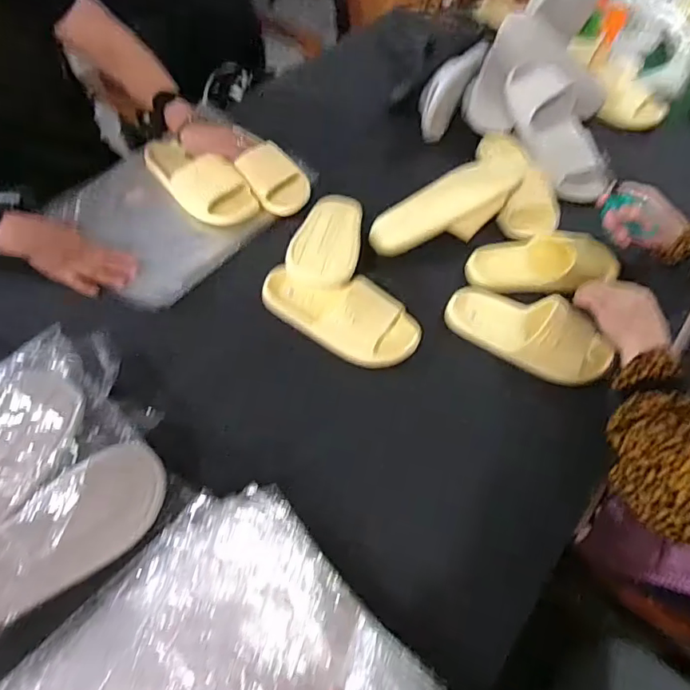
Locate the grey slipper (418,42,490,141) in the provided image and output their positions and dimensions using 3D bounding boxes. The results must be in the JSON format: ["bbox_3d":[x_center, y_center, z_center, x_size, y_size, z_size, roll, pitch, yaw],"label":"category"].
[{"bbox_3d":[0.204,-0.517,1.032,0.084,0.070,0.257,27,74,13],"label":"grey slipper"}]

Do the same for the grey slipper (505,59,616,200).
[{"bbox_3d":[0.410,-0.414,1.001,0.113,0.076,0.313,-17,78,-14],"label":"grey slipper"}]

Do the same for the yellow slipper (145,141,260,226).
[{"bbox_3d":[-0.265,-0.292,0.914,0.246,0.057,0.118,37,64,18],"label":"yellow slipper"}]

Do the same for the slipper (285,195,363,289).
[{"bbox_3d":[-0.028,-0.175,0.829,0.108,0.061,0.232,8,56,2],"label":"slipper"}]

